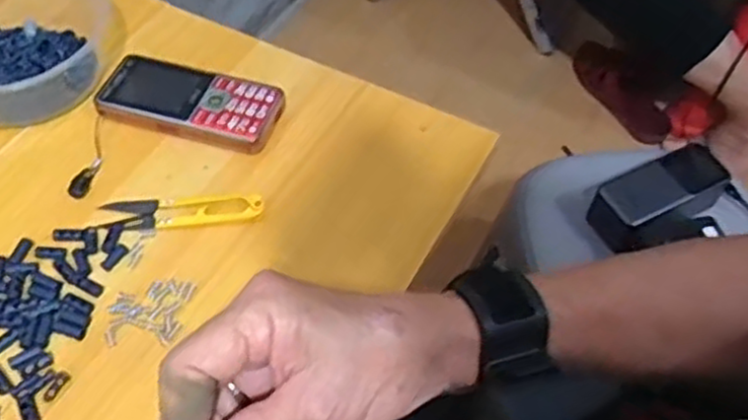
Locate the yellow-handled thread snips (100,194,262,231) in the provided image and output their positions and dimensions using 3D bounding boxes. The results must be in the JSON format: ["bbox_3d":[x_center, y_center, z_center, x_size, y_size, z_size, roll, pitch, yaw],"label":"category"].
[{"bbox_3d":[-0.124,-0.002,0.482,0.103,0.012,0.025,-3,53,-4],"label":"yellow-handled thread snips"}]

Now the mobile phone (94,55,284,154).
[{"bbox_3d":[-0.131,-0.078,0.533,0.128,0.019,0.058,14,54,9],"label":"mobile phone"}]

